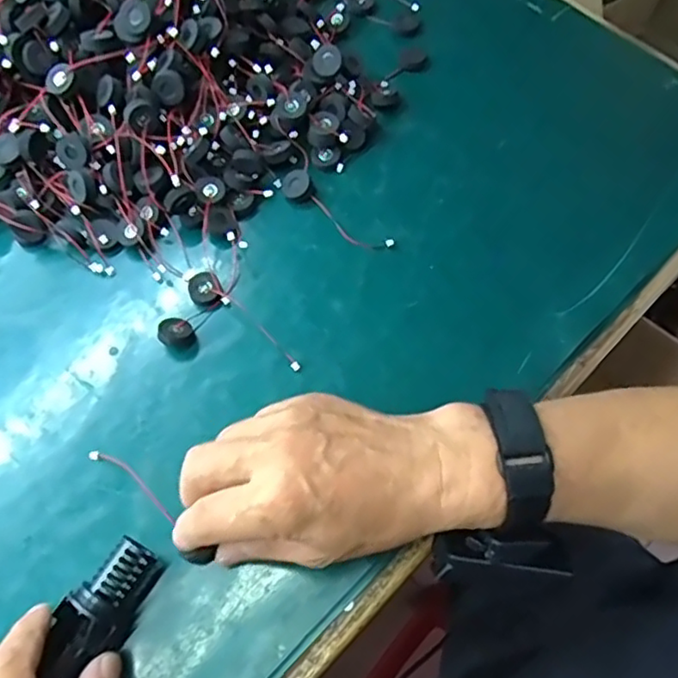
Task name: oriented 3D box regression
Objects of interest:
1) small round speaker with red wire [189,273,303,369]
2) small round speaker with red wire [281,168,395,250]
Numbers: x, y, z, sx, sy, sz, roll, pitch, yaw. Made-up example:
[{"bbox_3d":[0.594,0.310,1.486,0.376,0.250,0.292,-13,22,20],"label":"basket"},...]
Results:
[{"bbox_3d":[-0.059,-0.014,0.406,0.093,0.009,0.020,34,70,13],"label":"small round speaker with red wire"},{"bbox_3d":[-0.002,-0.087,0.436,0.090,0.011,0.023,38,71,14],"label":"small round speaker with red wire"}]

